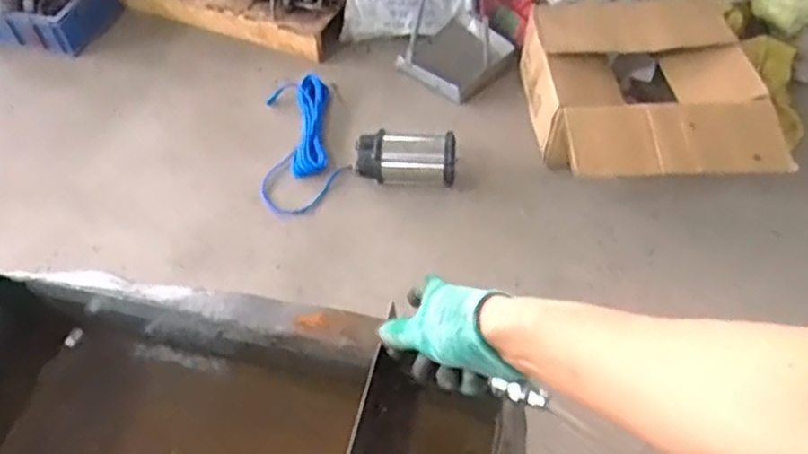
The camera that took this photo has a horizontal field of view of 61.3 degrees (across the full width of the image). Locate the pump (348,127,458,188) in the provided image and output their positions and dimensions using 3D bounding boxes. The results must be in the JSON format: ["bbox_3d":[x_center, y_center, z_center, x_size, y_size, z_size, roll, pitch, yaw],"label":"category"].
[{"bbox_3d":[0.003,-0.176,1.771,0.262,0.109,0.120,0,55,0],"label":"pump"}]

